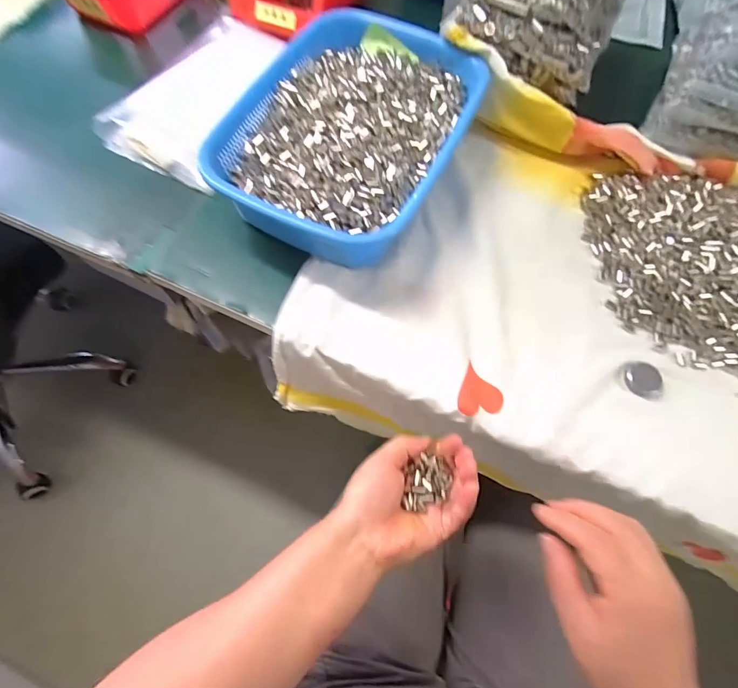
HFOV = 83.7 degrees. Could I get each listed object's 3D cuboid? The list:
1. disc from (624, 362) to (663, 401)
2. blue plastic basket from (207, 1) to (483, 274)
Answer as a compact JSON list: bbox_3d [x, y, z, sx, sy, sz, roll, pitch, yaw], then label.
[{"bbox_3d":[0.247,0.033,0.369,0.030,0.007,0.033,0,68,0],"label":"disc"},{"bbox_3d":[-0.023,-0.210,0.426,0.213,0.070,0.287,24,70,9],"label":"blue plastic basket"}]

